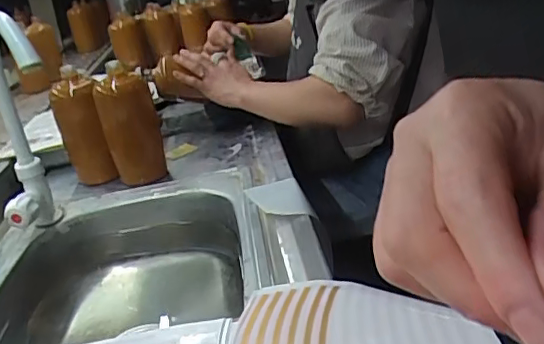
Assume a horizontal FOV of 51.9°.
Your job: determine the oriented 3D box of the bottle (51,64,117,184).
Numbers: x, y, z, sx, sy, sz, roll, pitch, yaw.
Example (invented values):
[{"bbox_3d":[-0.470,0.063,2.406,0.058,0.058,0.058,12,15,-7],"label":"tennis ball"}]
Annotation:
[{"bbox_3d":[-0.287,-0.065,0.857,0.069,0.173,0.074,-17,24,-24],"label":"bottle"}]

